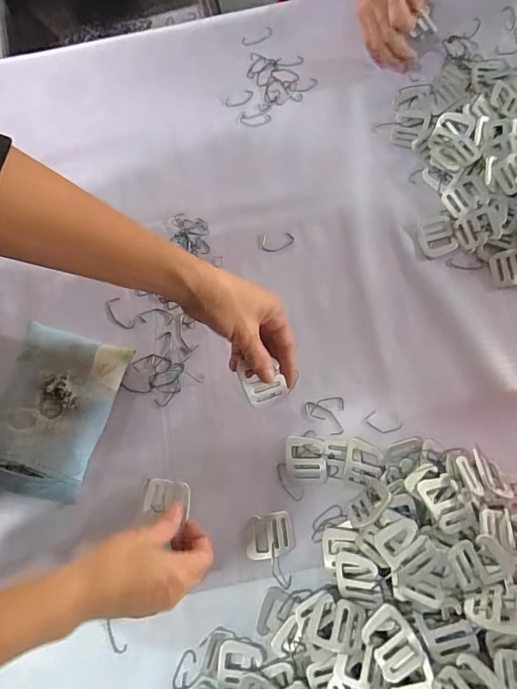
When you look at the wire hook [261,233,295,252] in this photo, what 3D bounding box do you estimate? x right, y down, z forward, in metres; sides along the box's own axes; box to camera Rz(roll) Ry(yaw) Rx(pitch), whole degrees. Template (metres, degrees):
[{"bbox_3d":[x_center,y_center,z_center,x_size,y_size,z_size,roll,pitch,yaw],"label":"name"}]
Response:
[{"bbox_3d":[0.022,-0.116,0.472,0.038,0.004,0.022,-4,75,1],"label":"wire hook"}]

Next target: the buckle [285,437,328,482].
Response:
[{"bbox_3d":[0.047,0.113,0.410,0.039,0.007,0.043,-2,75,1],"label":"buckle"}]

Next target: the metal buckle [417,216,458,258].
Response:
[{"bbox_3d":[0.200,-0.121,0.464,0.038,0.004,0.045,-12,75,-1],"label":"metal buckle"}]

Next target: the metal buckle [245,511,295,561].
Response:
[{"bbox_3d":[0.011,0.182,0.394,0.047,0.005,0.038,-10,75,-1],"label":"metal buckle"}]

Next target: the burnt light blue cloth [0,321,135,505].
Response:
[{"bbox_3d":[-0.206,0.068,0.417,0.106,0.032,0.157,17,77,6],"label":"burnt light blue cloth"}]

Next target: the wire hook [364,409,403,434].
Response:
[{"bbox_3d":[0.127,0.079,0.419,0.037,0.004,0.021,17,77,6],"label":"wire hook"}]

